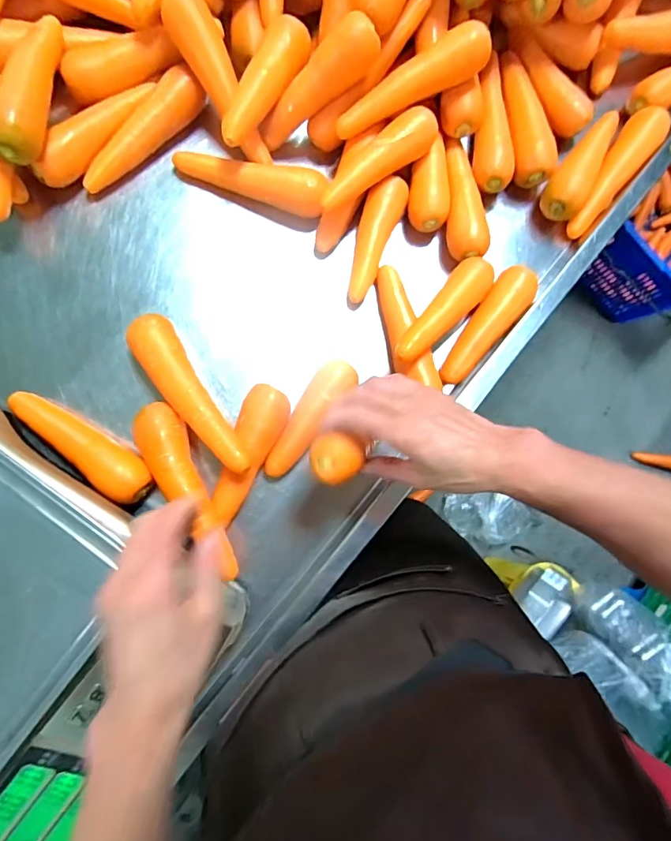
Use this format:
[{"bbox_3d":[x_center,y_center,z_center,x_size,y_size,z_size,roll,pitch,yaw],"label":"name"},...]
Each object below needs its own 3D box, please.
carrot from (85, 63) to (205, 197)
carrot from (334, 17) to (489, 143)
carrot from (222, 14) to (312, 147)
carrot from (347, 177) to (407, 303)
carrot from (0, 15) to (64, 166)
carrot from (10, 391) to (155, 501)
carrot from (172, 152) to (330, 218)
[{"bbox_3d":[-0.216,-0.319,0.501,0.042,0.031,0.164,44,82,-1],"label":"carrot"},{"bbox_3d":[0.079,-0.358,0.485,0.170,0.034,0.038,-28,88,7],"label":"carrot"},{"bbox_3d":[-0.078,-0.356,0.485,0.053,0.037,0.166,26,82,-3],"label":"carrot"},{"bbox_3d":[0.039,-0.200,0.510,0.041,0.035,0.141,23,82,-3],"label":"carrot"},{"bbox_3d":[-0.303,-0.336,0.452,0.048,0.042,0.176,3,72,-6],"label":"carrot"},{"bbox_3d":[-0.246,0.024,0.459,0.144,0.053,0.044,39,82,-1],"label":"carrot"},{"bbox_3d":[-0.095,-0.271,0.507,0.171,0.040,0.039,17,83,-4],"label":"carrot"}]

